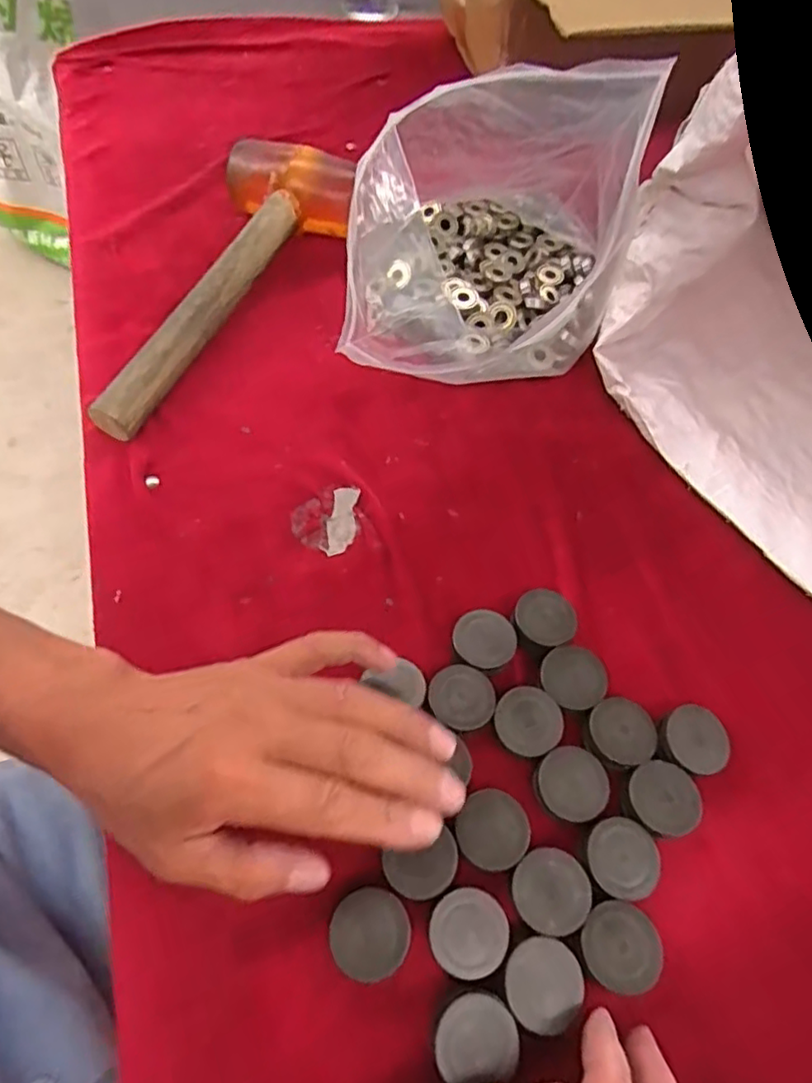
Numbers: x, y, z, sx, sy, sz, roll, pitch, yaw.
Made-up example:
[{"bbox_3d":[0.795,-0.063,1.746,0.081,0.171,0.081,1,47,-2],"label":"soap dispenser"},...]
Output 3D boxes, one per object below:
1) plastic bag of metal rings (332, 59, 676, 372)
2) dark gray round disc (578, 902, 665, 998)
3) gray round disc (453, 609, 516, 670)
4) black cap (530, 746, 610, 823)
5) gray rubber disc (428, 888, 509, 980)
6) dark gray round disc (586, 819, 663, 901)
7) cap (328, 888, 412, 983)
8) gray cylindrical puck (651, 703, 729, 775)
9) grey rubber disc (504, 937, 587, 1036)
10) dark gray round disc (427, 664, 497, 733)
[{"bbox_3d":[0.058,-0.217,0.413,0.164,0.166,0.235,8,60,3],"label":"plastic bag of metal rings"},{"bbox_3d":[0.090,0.172,0.273,0.032,0.016,0.032,1,60,-1],"label":"dark gray round disc"},{"bbox_3d":[0.041,0.053,0.339,0.031,0.011,0.031,1,60,-1],"label":"gray round disc"},{"bbox_3d":[0.078,0.113,0.300,0.032,0.009,0.032,1,60,-1],"label":"black cap"},{"bbox_3d":[0.026,0.162,0.266,0.032,0.004,0.030,1,60,-1],"label":"gray rubber disc"},{"bbox_3d":[0.097,0.143,0.290,0.032,0.017,0.031,1,60,-1],"label":"dark gray round disc"},{"bbox_3d":[-0.015,0.162,0.266,0.032,0.010,0.031,1,60,-1],"label":"cap"},{"bbox_3d":[0.140,0.100,0.318,0.032,0.019,0.031,1,60,-1],"label":"gray cylindrical puck"},{"bbox_3d":[0.056,0.179,0.259,0.032,0.004,0.031,1,60,-1],"label":"grey rubber disc"},{"bbox_3d":[0.028,0.077,0.318,0.031,0.006,0.033,1,60,-1],"label":"dark gray round disc"}]

